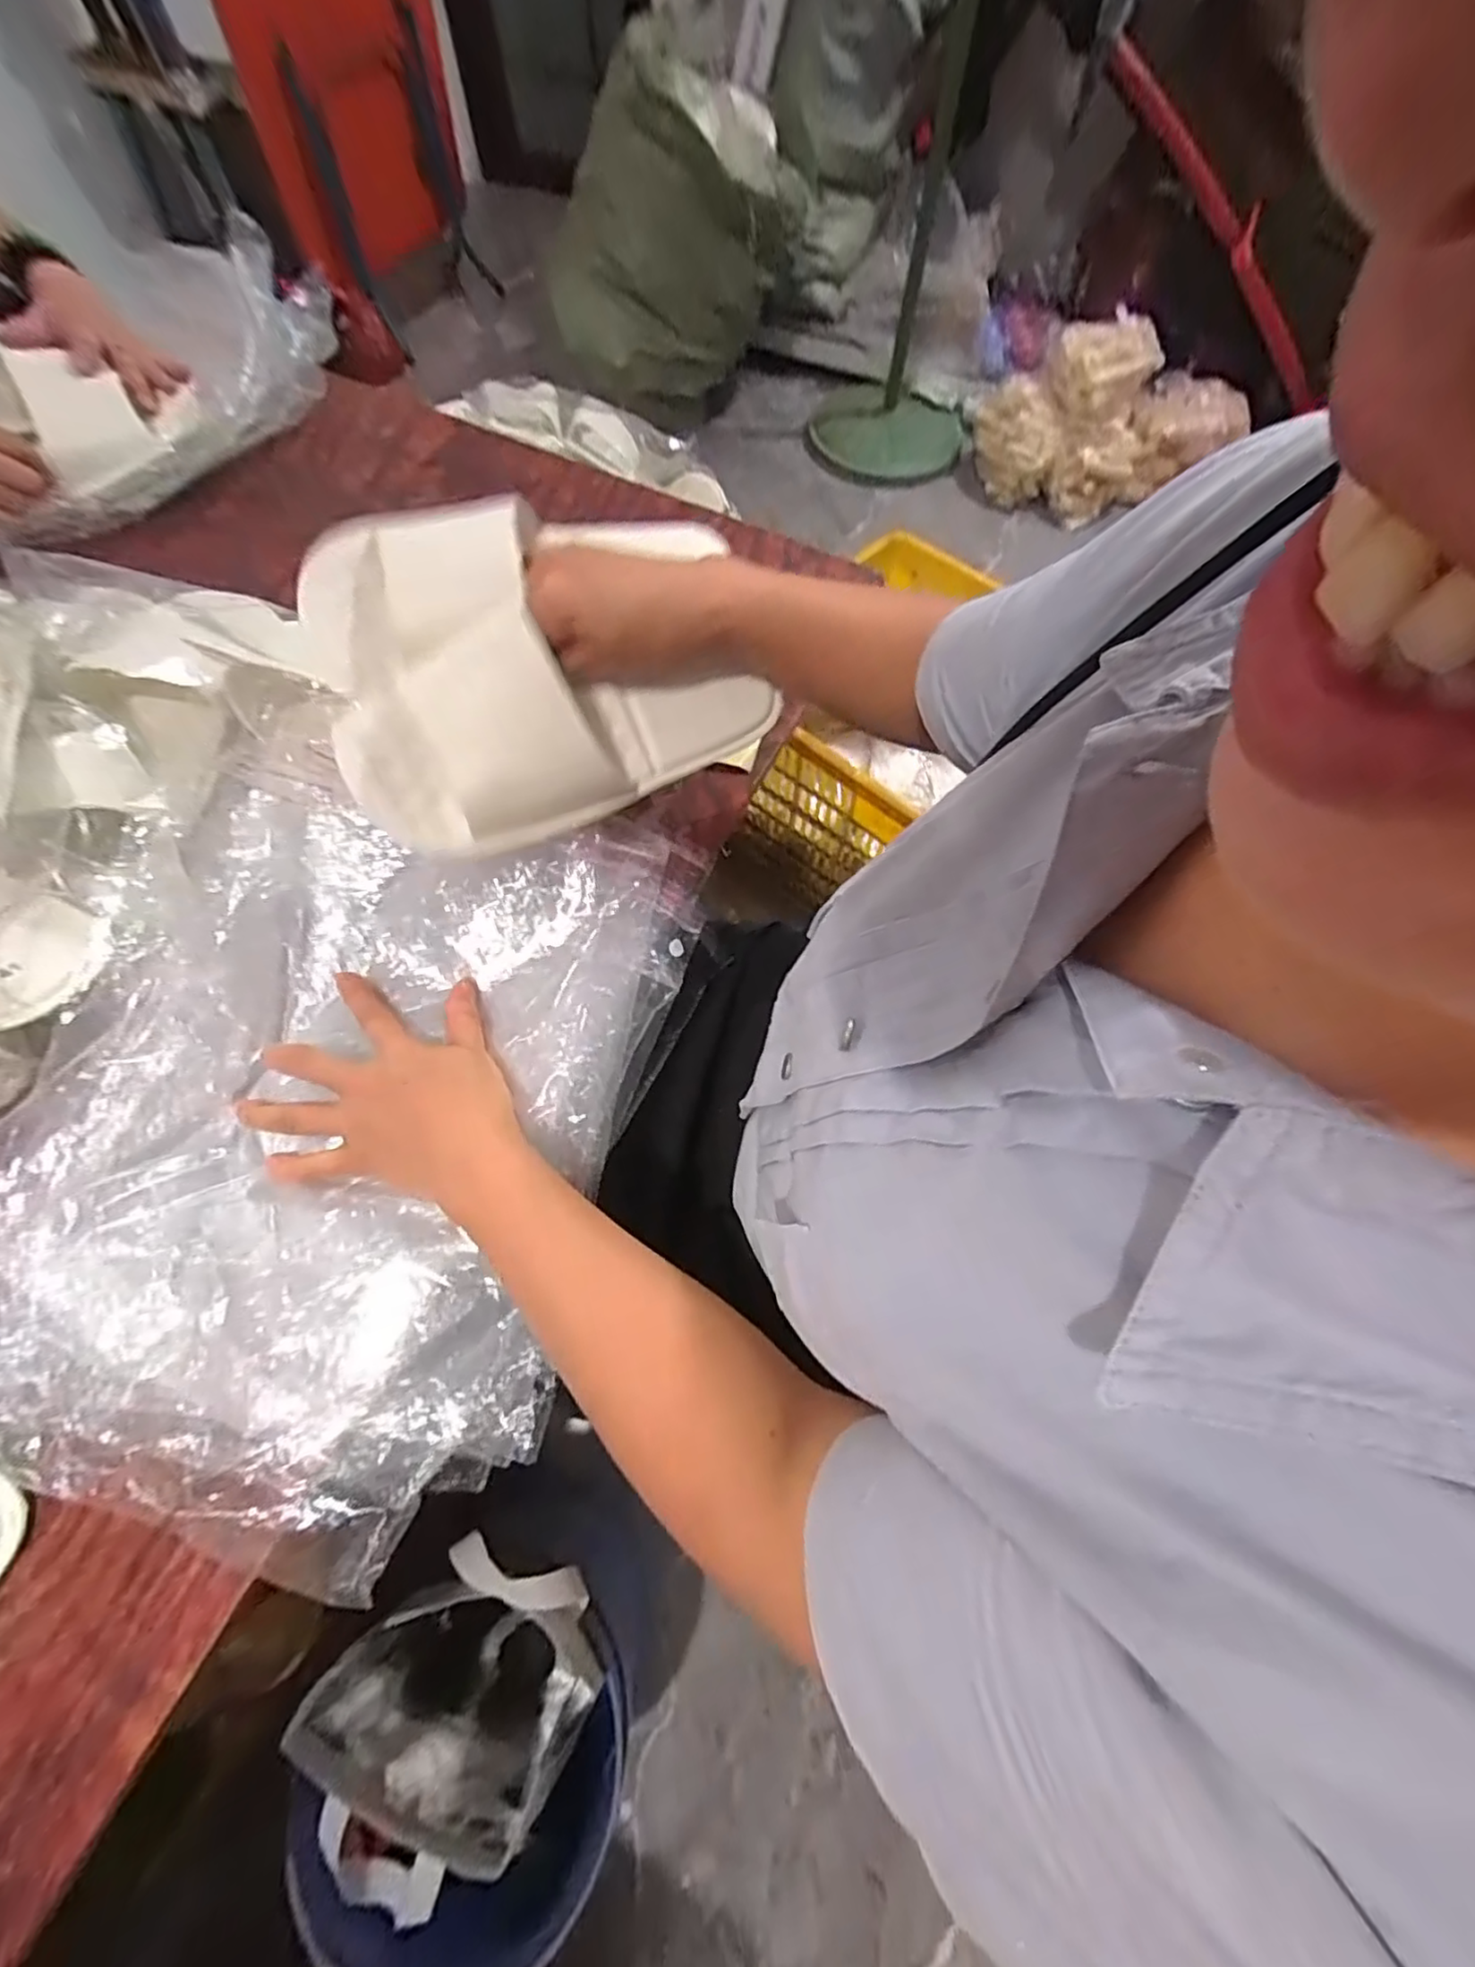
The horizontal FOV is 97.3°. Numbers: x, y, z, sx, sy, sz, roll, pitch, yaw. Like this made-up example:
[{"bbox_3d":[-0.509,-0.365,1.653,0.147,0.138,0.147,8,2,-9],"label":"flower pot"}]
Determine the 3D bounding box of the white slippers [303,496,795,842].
[{"bbox_3d":[-0.119,-0.206,0.408,0.261,0.088,0.194,-19,69,-9],"label":"white slippers"}]

